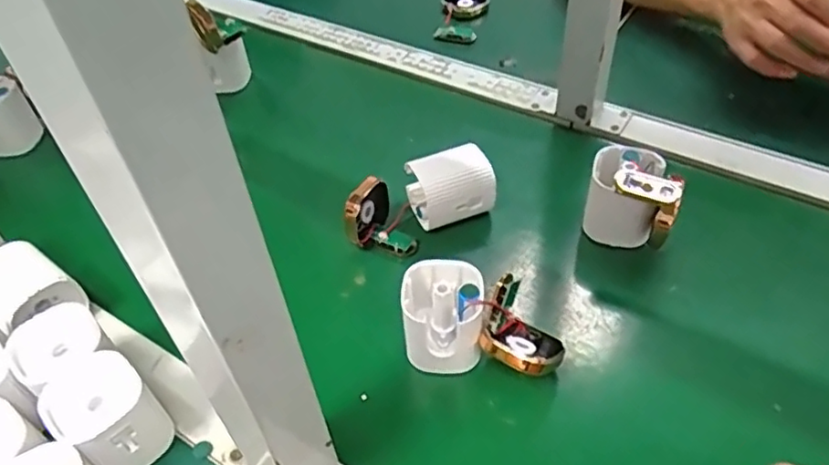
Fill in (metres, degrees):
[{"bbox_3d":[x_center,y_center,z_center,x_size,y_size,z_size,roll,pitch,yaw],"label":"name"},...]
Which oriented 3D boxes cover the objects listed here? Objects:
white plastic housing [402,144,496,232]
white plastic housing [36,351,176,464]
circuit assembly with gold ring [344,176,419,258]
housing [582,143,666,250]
[{"bbox_3d":[0.031,-0.039,0.545,0.066,0.053,0.045,-16,48,-11],"label":"white plastic housing"},{"bbox_3d":[-0.192,0.119,0.403,0.068,0.064,0.055,28,55,27],"label":"white plastic housing"},{"bbox_3d":[-0.029,-0.014,0.529,0.055,0.059,0.044,-11,47,-6],"label":"circuit assembly with gold ring"},{"bbox_3d":[0.171,-0.030,0.518,0.051,0.063,0.059,13,49,15],"label":"housing"}]

